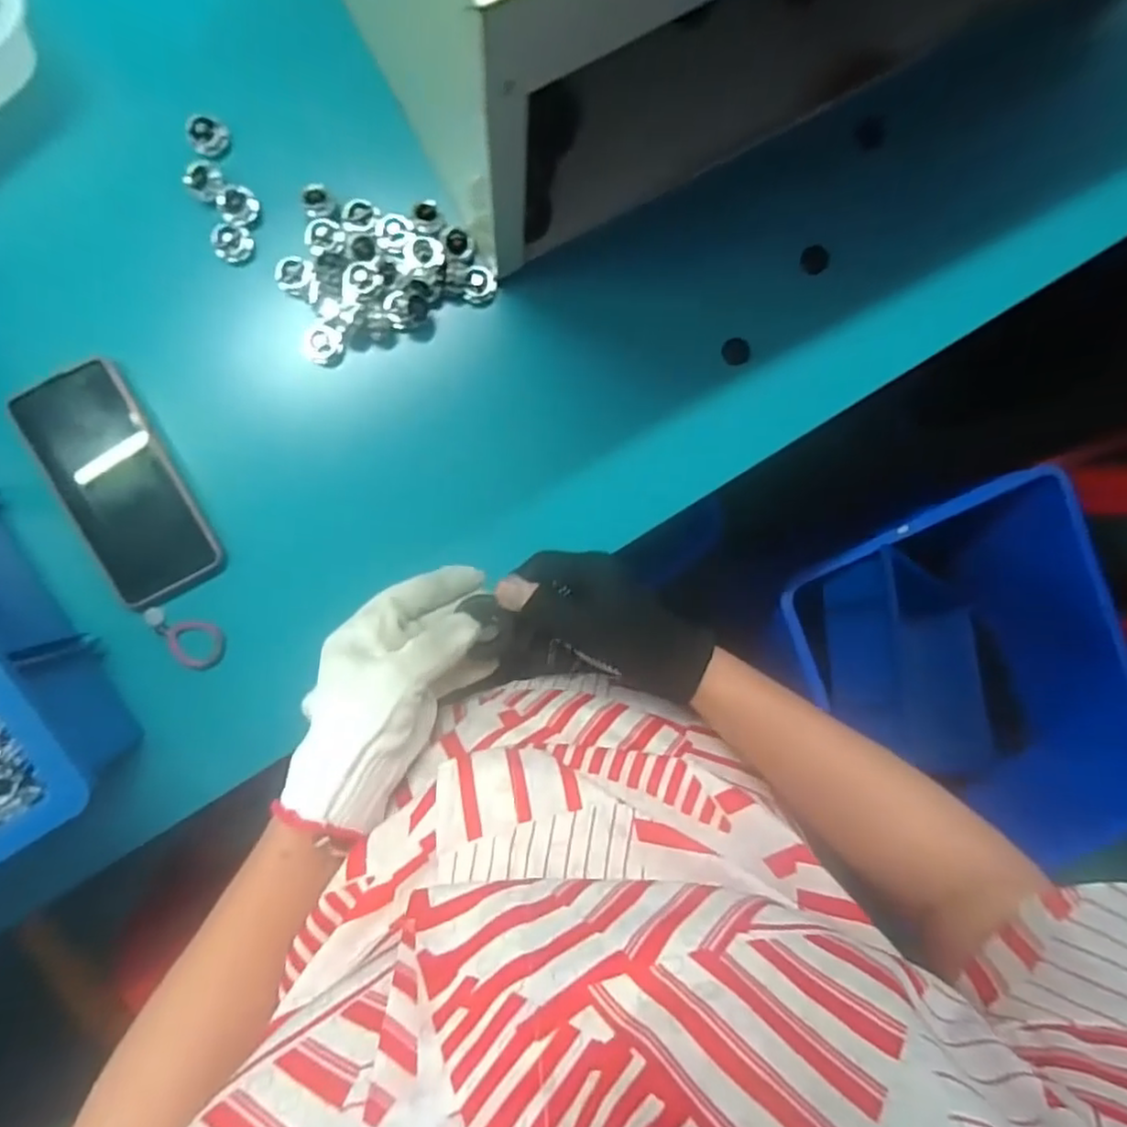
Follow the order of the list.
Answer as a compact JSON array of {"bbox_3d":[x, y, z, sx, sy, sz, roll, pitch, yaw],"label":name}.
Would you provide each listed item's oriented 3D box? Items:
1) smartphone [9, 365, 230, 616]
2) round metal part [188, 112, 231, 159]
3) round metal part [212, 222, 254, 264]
[{"bbox_3d":[-0.319,-0.055,0.466,0.079,0.016,0.168,-28,96,-3],"label":"smartphone"},{"bbox_3d":[-0.254,-0.305,0.466,0.025,0.009,0.025,0,94,-6],"label":"round metal part"},{"bbox_3d":[-0.240,-0.232,0.473,0.027,0.007,0.025,0,94,-6],"label":"round metal part"}]

